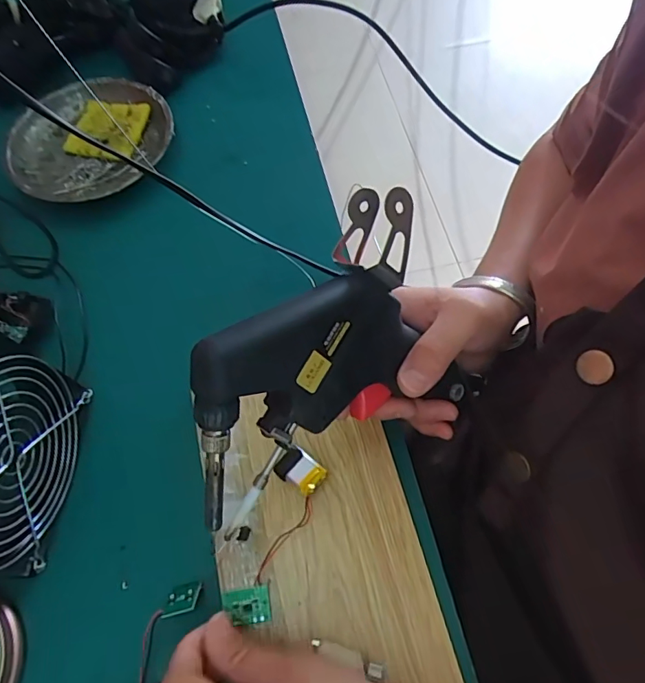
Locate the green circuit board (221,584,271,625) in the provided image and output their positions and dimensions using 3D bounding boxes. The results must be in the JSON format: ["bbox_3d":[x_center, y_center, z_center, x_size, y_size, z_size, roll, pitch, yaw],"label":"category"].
[{"bbox_3d":[-0.043,0.150,0.282,0.026,0.004,0.018,-9,64,-1],"label":"green circuit board"}]

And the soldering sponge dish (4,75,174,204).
[{"bbox_3d":[-0.207,-0.180,0.446,0.141,0.020,0.133,-2,64,3],"label":"soldering sponge dish"}]

